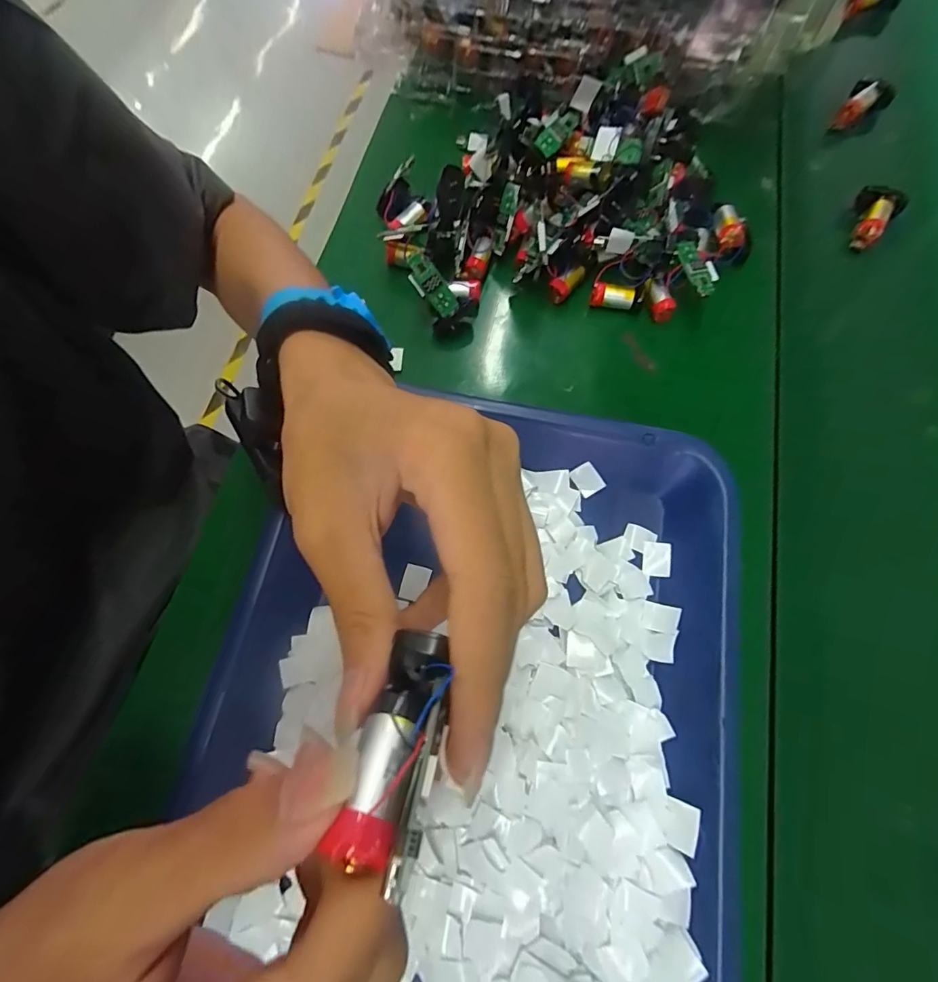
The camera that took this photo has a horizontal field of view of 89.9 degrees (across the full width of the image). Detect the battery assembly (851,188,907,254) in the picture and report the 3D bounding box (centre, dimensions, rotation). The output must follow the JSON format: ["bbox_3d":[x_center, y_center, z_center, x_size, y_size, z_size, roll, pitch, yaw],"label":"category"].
[{"bbox_3d":[0.309,-0.212,0.363,0.031,0.025,0.040,40,76,15],"label":"battery assembly"}]

